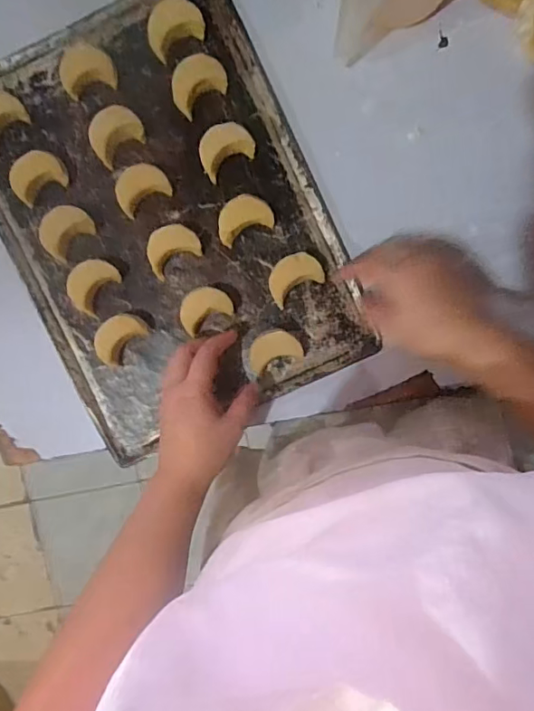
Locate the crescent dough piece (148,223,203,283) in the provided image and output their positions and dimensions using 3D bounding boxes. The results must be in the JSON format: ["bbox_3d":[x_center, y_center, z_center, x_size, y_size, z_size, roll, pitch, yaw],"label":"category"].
[{"bbox_3d":[-0.104,-0.117,0.570,0.059,0.025,0.045,-30,94,6],"label":"crescent dough piece"}]

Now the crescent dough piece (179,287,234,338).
[{"bbox_3d":[-0.067,-0.052,0.568,0.057,0.025,0.041,-27,94,5],"label":"crescent dough piece"}]

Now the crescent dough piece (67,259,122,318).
[{"bbox_3d":[-0.191,-0.078,0.572,0.044,0.029,0.057,42,97,-2],"label":"crescent dough piece"}]

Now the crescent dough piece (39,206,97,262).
[{"bbox_3d":[-0.218,-0.137,0.571,0.055,0.030,0.043,-39,93,6],"label":"crescent dough piece"}]

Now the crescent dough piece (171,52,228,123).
[{"bbox_3d":[-0.073,-0.287,0.550,0.059,0.024,0.044,-31,94,6],"label":"crescent dough piece"}]

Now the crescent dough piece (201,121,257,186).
[{"bbox_3d":[-0.045,-0.219,0.553,0.058,0.025,0.044,-27,94,5],"label":"crescent dough piece"}]

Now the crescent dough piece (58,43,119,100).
[{"bbox_3d":[-0.186,-0.299,0.545,0.052,0.029,0.047,-7,96,4],"label":"crescent dough piece"}]

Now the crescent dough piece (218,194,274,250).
[{"bbox_3d":[-0.025,-0.147,0.557,0.058,0.025,0.042,-24,94,5],"label":"crescent dough piece"}]

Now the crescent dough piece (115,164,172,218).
[{"bbox_3d":[-0.135,-0.181,0.564,0.057,0.023,0.042,-29,94,6],"label":"crescent dough piece"}]

